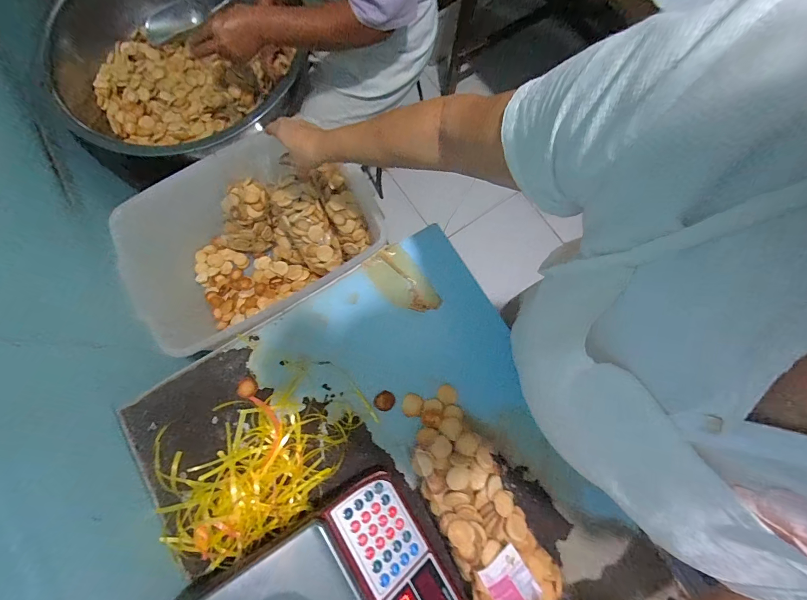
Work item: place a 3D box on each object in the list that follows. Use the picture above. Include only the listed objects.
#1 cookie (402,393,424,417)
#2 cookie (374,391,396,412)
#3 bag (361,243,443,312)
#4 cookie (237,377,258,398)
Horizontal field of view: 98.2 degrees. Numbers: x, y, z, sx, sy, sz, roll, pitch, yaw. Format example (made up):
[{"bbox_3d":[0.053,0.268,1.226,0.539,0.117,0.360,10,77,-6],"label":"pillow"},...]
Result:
[{"bbox_3d":[0.014,0.162,0.537,0.030,0.005,0.034,20,80,4],"label":"cookie"},{"bbox_3d":[-0.030,0.158,0.544,0.029,0.004,0.031,0,79,1],"label":"cookie"},{"bbox_3d":[-0.004,-0.030,0.579,0.075,0.016,0.132,-37,81,-6],"label":"bag"},{"bbox_3d":[-0.248,0.138,0.552,0.030,0.004,0.030,35,81,7],"label":"cookie"}]

